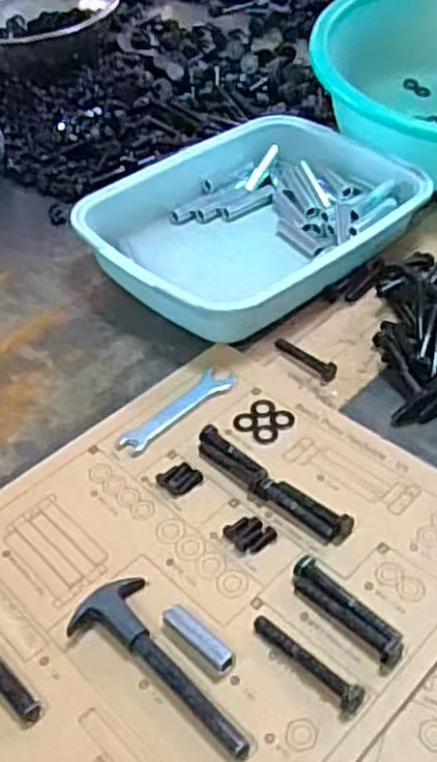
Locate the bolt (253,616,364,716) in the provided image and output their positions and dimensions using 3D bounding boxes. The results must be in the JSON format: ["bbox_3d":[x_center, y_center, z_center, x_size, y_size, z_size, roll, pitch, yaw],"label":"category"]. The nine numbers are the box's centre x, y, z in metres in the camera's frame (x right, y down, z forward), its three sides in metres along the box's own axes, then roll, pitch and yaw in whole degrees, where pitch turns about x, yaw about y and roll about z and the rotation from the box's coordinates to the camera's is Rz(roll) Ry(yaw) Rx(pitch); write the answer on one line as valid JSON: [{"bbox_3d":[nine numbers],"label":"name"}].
[{"bbox_3d":[0.050,0.158,0.425,0.013,0.018,0.075,-35,54,-29],"label":"bolt"}]

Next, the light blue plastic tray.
[{"bbox_3d":[0.034,-0.161,0.738,0.325,0.054,0.230,-35,54,-29],"label":"light blue plastic tray"}]

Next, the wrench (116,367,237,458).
[{"bbox_3d":[-0.032,0.021,0.589,0.028,0.004,0.111,33,54,29],"label":"wrench"}]

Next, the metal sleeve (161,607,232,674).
[{"bbox_3d":[-0.012,0.153,0.441,0.015,0.015,0.051,-36,54,-29],"label":"metal sleeve"}]

